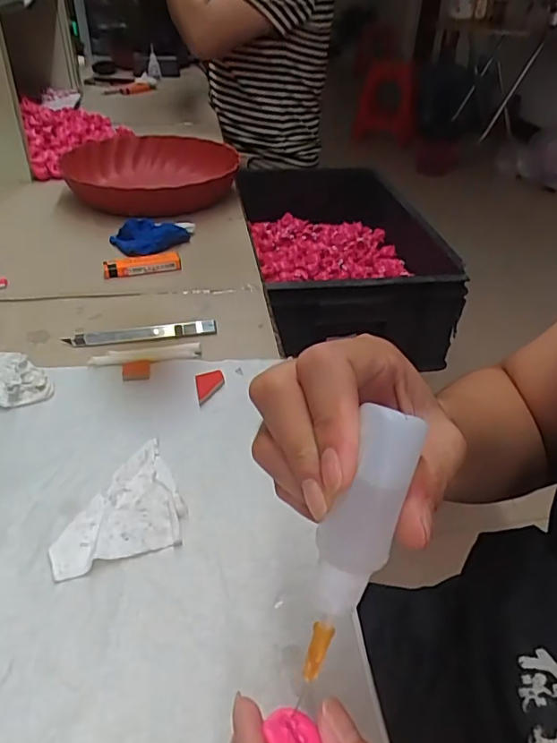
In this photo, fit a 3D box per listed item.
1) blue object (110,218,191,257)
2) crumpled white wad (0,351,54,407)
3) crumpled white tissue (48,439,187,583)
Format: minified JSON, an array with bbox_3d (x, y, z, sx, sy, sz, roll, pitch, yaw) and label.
[{"bbox_3d":[-0.146,-0.155,0.623,0.087,0.021,0.063,-6,38,-11],"label":"blue object"},{"bbox_3d":[-0.217,0.001,0.421,0.064,0.013,0.072,-20,42,-27],"label":"crumpled white wad"},{"bbox_3d":[-0.099,0.076,0.329,0.073,0.017,0.083,-11,39,-17],"label":"crumpled white tissue"}]

